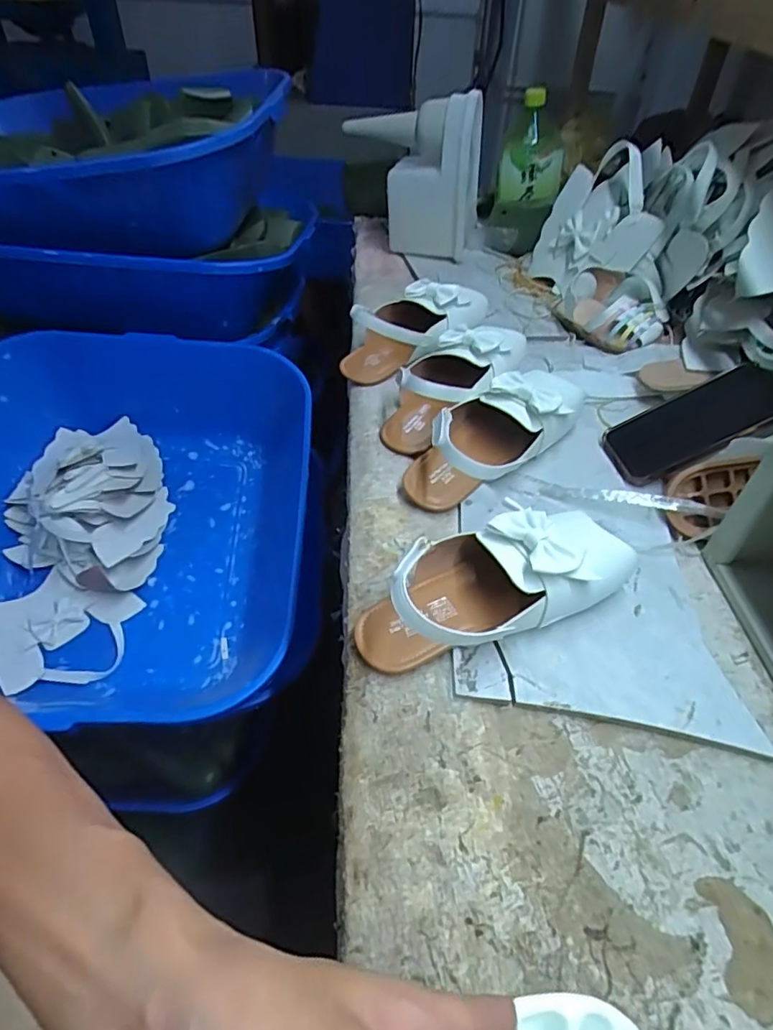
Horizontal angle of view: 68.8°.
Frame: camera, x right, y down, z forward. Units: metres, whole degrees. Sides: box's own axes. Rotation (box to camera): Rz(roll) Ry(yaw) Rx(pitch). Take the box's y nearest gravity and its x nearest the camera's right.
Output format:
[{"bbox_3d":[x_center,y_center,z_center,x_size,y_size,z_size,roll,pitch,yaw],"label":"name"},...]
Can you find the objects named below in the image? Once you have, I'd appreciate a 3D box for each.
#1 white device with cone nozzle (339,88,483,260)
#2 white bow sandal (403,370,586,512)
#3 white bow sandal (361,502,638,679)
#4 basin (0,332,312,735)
[{"bbox_3d":[0.044,-0.504,0.846,0.213,0.208,0.110,35,54,27],"label":"white device with cone nozzle"},{"bbox_3d":[0.103,-0.081,0.527,0.082,0.068,0.199,35,53,27],"label":"white bow sandal"},{"bbox_3d":[0.072,0.044,0.400,0.199,0.080,0.090,-21,50,-2],"label":"white bow sandal"},{"bbox_3d":[-0.401,-0.028,0.876,0.536,0.220,0.586,11,61,-8],"label":"basin"}]

